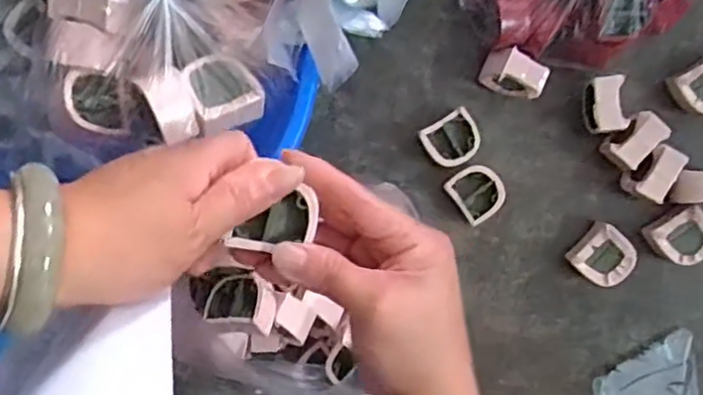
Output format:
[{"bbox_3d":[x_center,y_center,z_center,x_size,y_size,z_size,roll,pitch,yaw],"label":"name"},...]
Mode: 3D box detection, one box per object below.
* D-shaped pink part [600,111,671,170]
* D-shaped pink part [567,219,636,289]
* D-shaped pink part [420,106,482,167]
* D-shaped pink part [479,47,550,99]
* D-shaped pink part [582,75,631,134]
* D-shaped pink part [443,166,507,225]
[{"bbox_3d":[0.236,-0.046,0.554,0.031,0.042,0.043,41,93,2],"label":"D-shaped pink part"},{"bbox_3d":[0.216,0.051,0.568,0.043,0.028,0.048,45,93,2],"label":"D-shaped pink part"},{"bbox_3d":[0.087,-0.048,0.573,0.046,0.028,0.042,-29,90,4],"label":"D-shaped pink part"},{"bbox_3d":[0.137,-0.103,0.558,0.052,0.046,0.031,22,93,3],"label":"D-shaped pink part"},{"bbox_3d":[0.212,-0.078,0.560,0.029,0.038,0.045,-8,91,4],"label":"D-shaped pink part"},{"bbox_3d":[0.111,-0.003,0.573,0.044,0.026,0.049,-35,89,4],"label":"D-shaped pink part"}]

